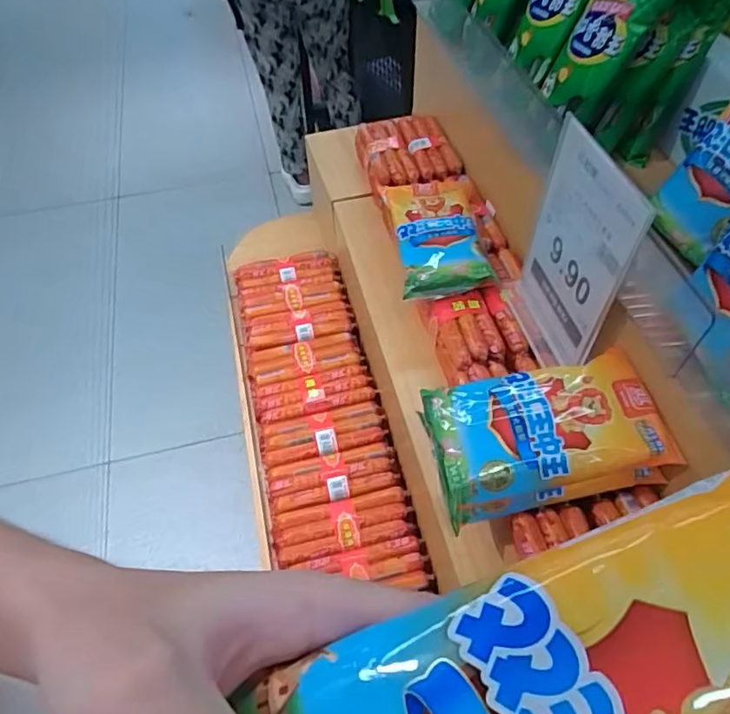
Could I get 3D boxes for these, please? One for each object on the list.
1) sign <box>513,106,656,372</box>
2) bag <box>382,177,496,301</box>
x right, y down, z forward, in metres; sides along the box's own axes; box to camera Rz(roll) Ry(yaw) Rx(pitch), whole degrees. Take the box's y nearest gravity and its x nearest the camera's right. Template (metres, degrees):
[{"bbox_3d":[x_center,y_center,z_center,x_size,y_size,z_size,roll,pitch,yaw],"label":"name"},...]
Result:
[{"bbox_3d":[0.201,-0.092,0.567,0.011,0.224,0.141,-11,51,-11],"label":"sign"},{"bbox_3d":[0.098,-0.166,0.739,0.120,0.037,0.222,-5,52,-3],"label":"bag"}]

